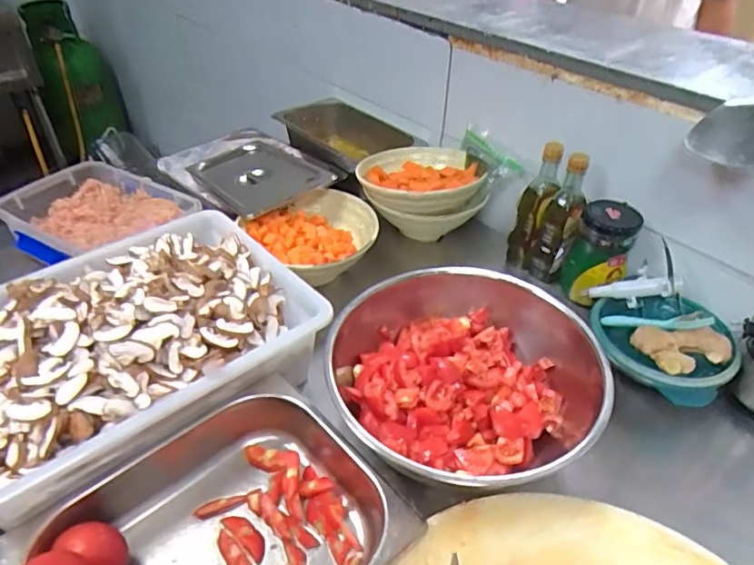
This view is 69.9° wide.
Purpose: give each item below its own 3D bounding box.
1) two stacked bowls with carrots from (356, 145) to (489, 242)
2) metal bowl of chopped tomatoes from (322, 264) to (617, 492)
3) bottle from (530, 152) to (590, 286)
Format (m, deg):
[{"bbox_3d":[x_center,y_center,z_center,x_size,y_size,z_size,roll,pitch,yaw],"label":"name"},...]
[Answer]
[{"bbox_3d":[0.075,-0.162,0.970,0.198,0.107,0.196,1,40,-1],"label":"two stacked bowls with carrots"},{"bbox_3d":[0.105,0.117,0.632,0.286,0.102,0.295,1,40,-1],"label":"metal bowl of chopped tomatoes"},{"bbox_3d":[0.284,-0.093,0.847,0.058,0.205,0.049,13,41,14],"label":"bottle"}]

